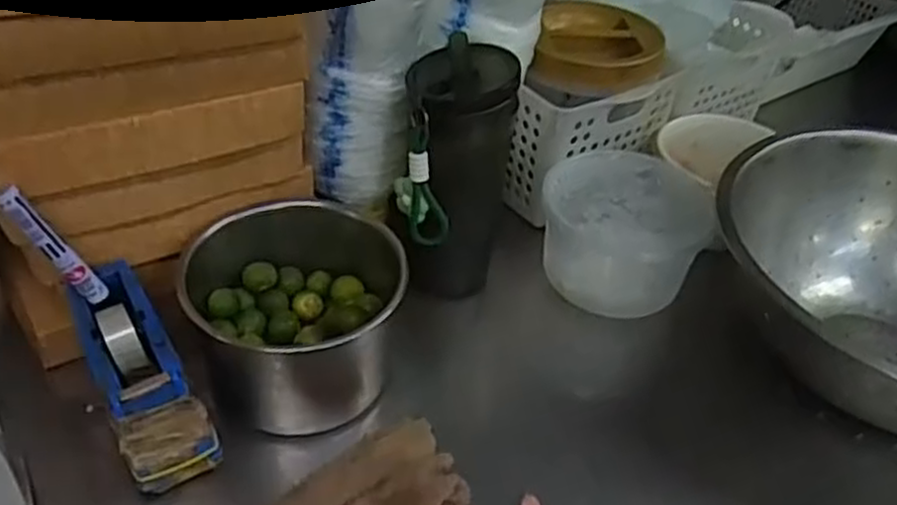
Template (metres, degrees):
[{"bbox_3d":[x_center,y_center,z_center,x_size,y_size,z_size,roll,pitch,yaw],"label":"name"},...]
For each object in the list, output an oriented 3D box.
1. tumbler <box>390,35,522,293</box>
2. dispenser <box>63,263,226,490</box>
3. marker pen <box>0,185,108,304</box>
[{"bbox_3d":[0.002,-0.056,0.622,0.081,0.211,0.075,4,40,-3],"label":"tumbler"},{"bbox_3d":[-0.208,0.083,0.526,0.056,0.091,0.124,-18,46,-27],"label":"dispenser"},{"bbox_3d":[-0.251,-0.002,0.494,0.011,0.097,0.013,-20,41,5],"label":"marker pen"}]

